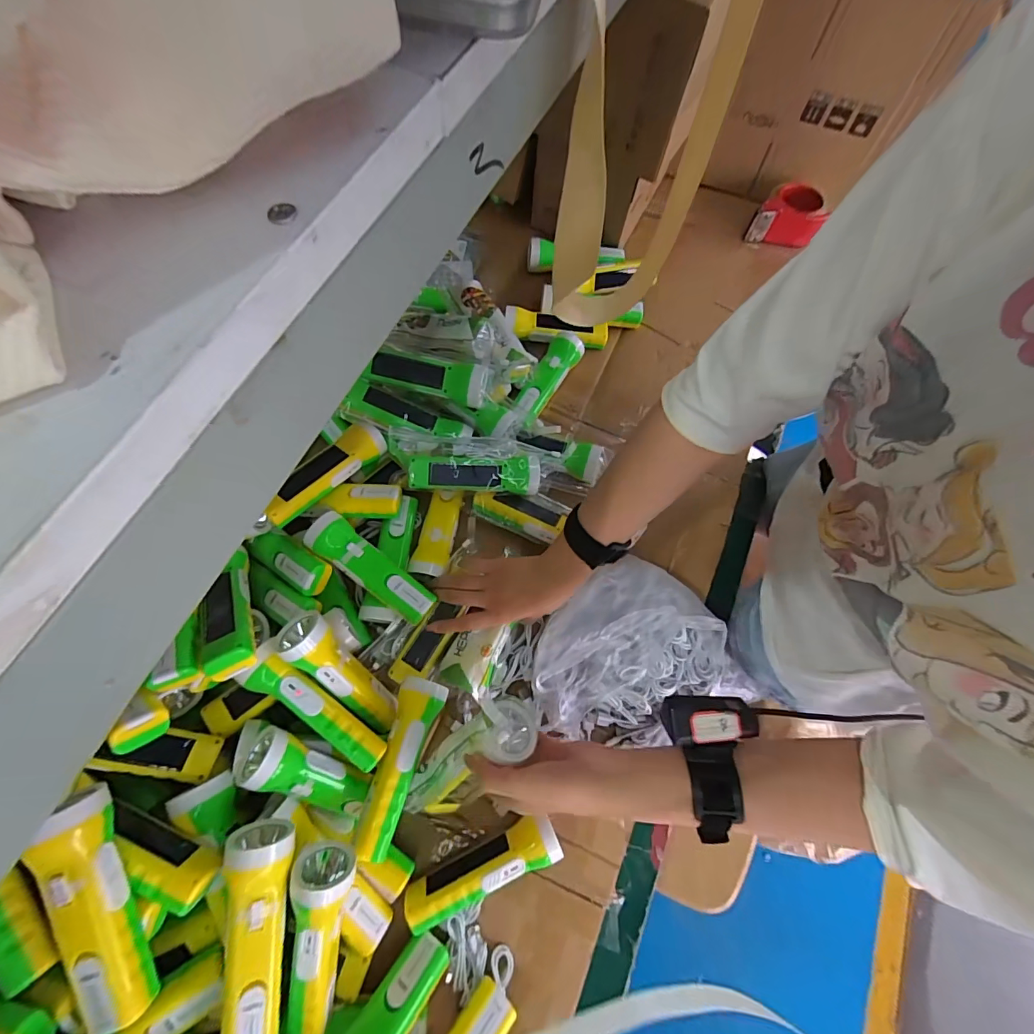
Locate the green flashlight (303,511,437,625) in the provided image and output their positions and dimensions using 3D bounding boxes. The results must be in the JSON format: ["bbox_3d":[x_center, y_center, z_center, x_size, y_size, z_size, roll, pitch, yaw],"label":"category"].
[{"bbox_3d":[-0.175,0.062,0.544,0.171,0.042,0.049,36,72,10],"label":"green flashlight"}]

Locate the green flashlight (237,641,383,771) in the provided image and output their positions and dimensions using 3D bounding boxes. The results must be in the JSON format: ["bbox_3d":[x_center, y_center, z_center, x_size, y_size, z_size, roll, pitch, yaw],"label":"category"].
[{"bbox_3d":[-0.207,0.197,0.464,0.163,0.046,0.047,42,72,-4],"label":"green flashlight"}]

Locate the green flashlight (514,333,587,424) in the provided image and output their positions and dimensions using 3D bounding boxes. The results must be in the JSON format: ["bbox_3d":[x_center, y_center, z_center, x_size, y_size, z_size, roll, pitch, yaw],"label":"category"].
[{"bbox_3d":[0.044,-0.205,0.690,0.051,0.038,0.166,31,71,9],"label":"green flashlight"}]

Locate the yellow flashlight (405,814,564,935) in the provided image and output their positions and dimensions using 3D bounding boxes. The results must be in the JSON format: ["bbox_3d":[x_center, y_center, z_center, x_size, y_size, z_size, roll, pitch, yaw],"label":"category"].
[{"bbox_3d":[-0.034,0.377,0.481,0.170,0.047,0.044,-22,72,-10],"label":"yellow flashlight"}]

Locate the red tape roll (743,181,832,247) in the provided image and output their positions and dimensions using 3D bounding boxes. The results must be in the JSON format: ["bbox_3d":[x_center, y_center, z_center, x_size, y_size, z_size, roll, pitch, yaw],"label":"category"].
[{"bbox_3d":[0.494,-0.562,0.839,0.121,0.073,0.090,8,69,1],"label":"red tape roll"}]

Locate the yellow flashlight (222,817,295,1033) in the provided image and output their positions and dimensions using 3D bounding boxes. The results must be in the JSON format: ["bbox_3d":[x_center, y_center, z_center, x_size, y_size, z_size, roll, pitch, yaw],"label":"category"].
[{"bbox_3d":[-0.227,0.354,0.373,0.059,0.057,0.166,2,69,-2],"label":"yellow flashlight"}]

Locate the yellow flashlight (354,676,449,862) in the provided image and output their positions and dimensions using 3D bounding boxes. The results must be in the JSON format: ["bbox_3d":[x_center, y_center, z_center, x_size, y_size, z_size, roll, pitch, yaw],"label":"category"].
[{"bbox_3d":[-0.121,0.259,0.477,0.048,0.047,0.163,13,69,2],"label":"yellow flashlight"}]

